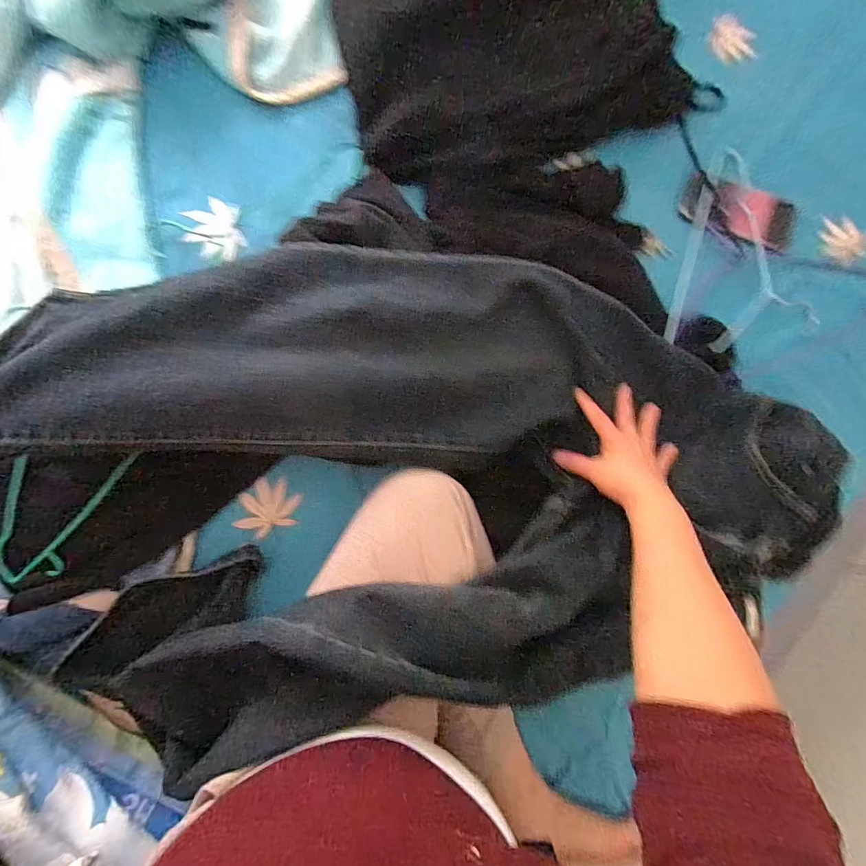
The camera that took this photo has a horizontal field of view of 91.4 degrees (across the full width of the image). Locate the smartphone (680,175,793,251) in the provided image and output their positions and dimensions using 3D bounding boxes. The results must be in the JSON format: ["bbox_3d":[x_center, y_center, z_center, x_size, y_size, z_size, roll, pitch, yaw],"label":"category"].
[{"bbox_3d":[0.406,-0.292,0.558,0.157,0.014,0.073,22,81,-3],"label":"smartphone"}]

